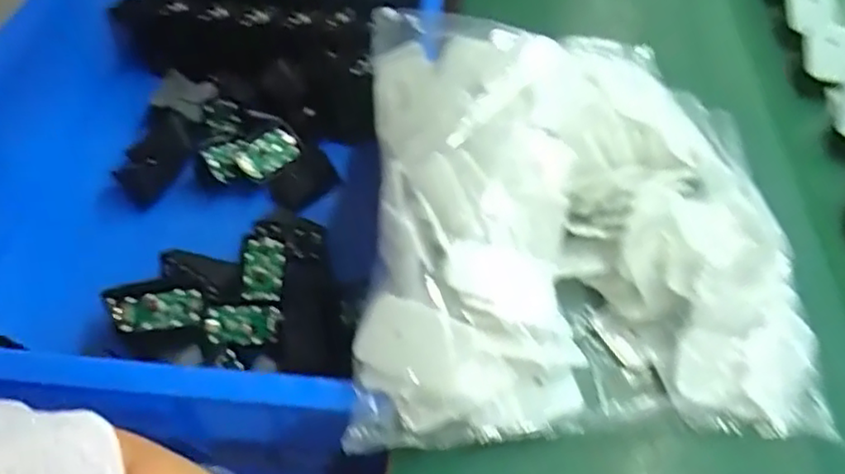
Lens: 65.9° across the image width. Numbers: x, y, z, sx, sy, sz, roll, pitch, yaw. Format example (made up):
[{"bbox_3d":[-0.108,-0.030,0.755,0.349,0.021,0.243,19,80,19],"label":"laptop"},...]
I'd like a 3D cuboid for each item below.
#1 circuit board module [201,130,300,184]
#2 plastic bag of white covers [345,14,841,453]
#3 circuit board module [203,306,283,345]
[{"bbox_3d":[-0.177,-0.083,0.682,0.095,0.013,0.044,-18,99,-17],"label":"circuit board module"},{"bbox_3d":[0.100,-0.035,0.458,0.289,0.106,0.344,1,50,-4],"label":"plastic bag of white covers"},{"bbox_3d":[-0.152,0.074,0.552,0.061,0.005,0.033,7,77,-25],"label":"circuit board module"}]

